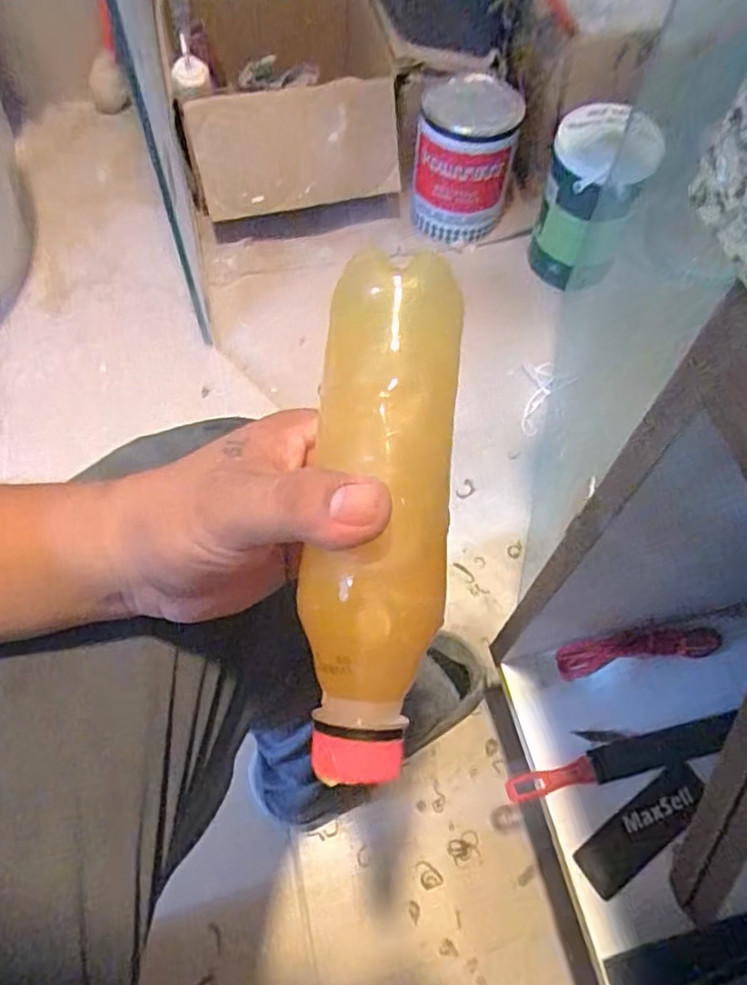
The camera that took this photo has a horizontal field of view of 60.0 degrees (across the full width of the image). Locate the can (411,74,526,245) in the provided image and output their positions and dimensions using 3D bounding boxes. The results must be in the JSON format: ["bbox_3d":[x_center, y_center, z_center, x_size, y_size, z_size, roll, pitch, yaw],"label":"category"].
[{"bbox_3d":[0.154,-0.574,1.120,0.159,0.198,0.155,1,61,-1],"label":"can"}]

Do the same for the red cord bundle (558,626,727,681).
[{"bbox_3d":[0.252,0.148,0.611,0.154,0.030,0.029,-8,62,-6],"label":"red cord bundle"}]

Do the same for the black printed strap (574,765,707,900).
[{"bbox_3d":[0.232,0.288,0.555,0.131,0.007,0.042,-32,67,-17],"label":"black printed strap"}]

